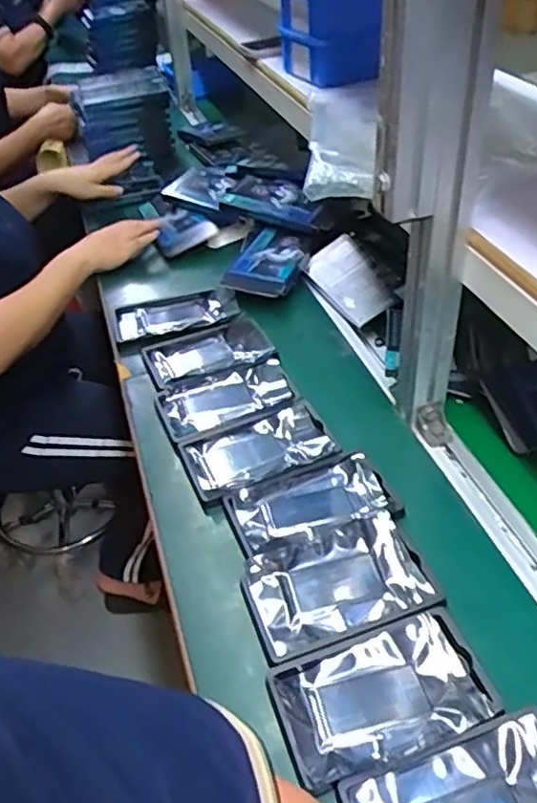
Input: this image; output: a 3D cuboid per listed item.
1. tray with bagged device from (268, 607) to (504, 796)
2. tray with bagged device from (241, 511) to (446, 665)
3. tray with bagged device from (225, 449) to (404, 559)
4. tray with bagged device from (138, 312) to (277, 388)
[{"bbox_3d":[0.086,0.223,0.489,0.153,0.010,0.094,-16,43,-10],"label":"tray with bagged device"},{"bbox_3d":[0.059,0.160,0.563,0.154,0.013,0.101,-16,43,-10],"label":"tray with bagged device"},{"bbox_3d":[0.042,0.100,0.636,0.156,0.021,0.088,-17,44,-11],"label":"tray with bagged device"},{"bbox_3d":[-0.078,-0.062,0.825,0.152,0.013,0.100,-20,44,-15],"label":"tray with bagged device"}]

